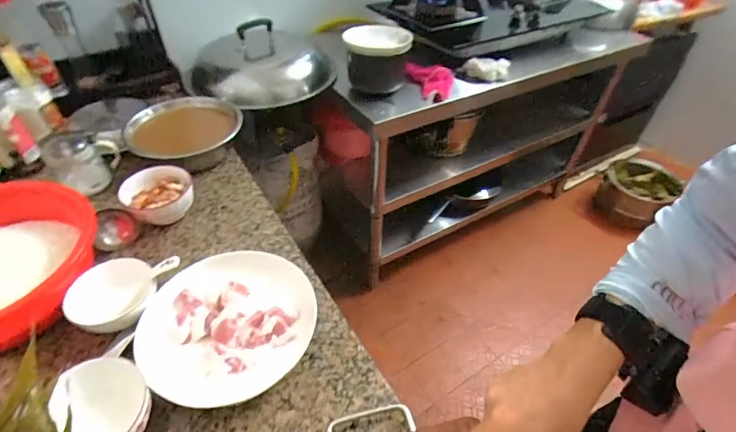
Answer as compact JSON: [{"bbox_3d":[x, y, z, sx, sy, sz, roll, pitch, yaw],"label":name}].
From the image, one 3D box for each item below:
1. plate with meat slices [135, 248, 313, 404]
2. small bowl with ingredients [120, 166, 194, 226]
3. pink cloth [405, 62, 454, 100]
[{"bbox_3d":[-0.185,0.146,0.535,0.226,0.046,0.212,1,44,-1],"label":"plate with meat slices"},{"bbox_3d":[-0.361,-0.028,0.689,0.115,0.070,0.104,-27,51,-27],"label":"small bowl with ingredients"},{"bbox_3d":[0.168,-0.370,1.076,0.131,0.034,0.165,6,44,4],"label":"pink cloth"}]

